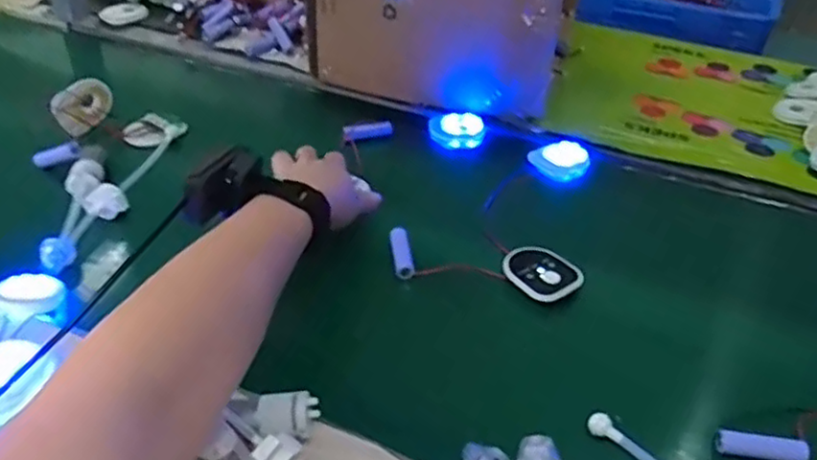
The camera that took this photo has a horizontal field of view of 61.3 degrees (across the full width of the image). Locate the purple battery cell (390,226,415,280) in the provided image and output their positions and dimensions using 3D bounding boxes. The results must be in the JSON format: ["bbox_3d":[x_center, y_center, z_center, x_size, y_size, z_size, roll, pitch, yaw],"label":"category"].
[{"bbox_3d":[-0.006,0.017,0.554,0.017,0.014,0.052,-5,39,-9],"label":"purple battery cell"}]

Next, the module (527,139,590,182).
[{"bbox_3d":[0.149,-0.068,0.679,0.057,0.020,0.039,-20,43,-26],"label":"module"}]

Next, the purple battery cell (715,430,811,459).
[{"bbox_3d":[0.214,0.131,0.417,0.053,0.010,0.014,7,38,6],"label":"purple battery cell"}]

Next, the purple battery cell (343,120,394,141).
[{"bbox_3d":[-0.041,-0.102,0.702,0.051,0.015,0.014,-17,42,-23],"label":"purple battery cell"}]

